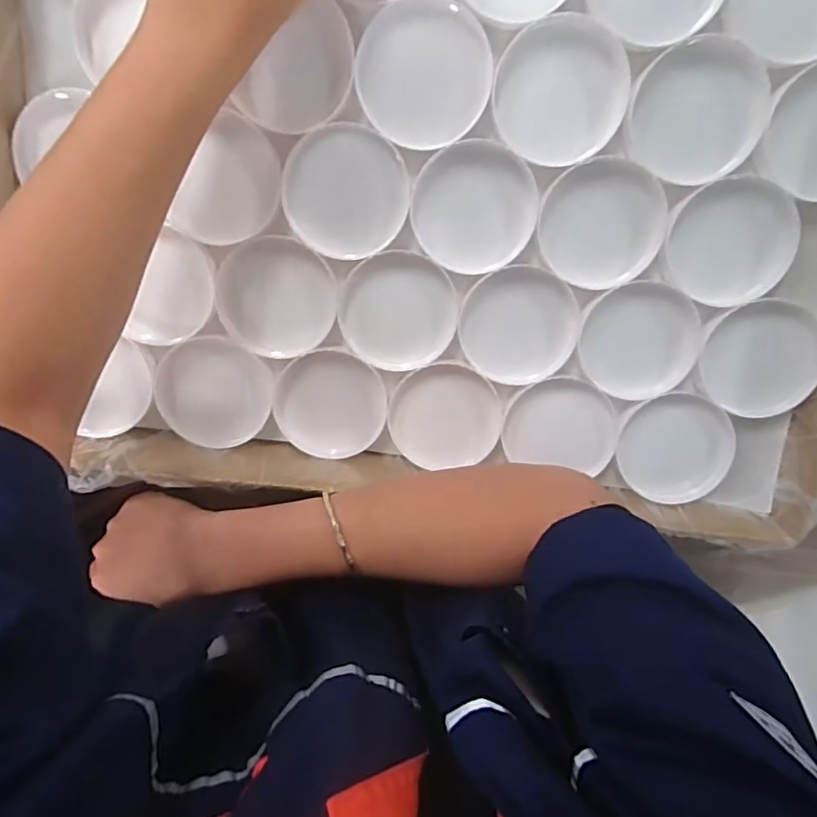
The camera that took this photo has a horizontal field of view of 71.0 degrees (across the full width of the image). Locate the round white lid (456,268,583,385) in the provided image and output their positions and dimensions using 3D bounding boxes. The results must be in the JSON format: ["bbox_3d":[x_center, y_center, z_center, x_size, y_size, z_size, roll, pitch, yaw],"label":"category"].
[{"bbox_3d":[0.073,-0.055,0.383,0.076,0.018,0.074,0,100,0],"label":"round white lid"}]

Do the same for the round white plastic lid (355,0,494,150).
[{"bbox_3d":[0.009,-0.191,0.328,0.074,0.014,0.072,-2,100,0],"label":"round white plastic lid"}]

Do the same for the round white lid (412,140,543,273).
[{"bbox_3d":[0.041,-0.124,0.357,0.074,0.009,0.076,2,115,4],"label":"round white lid"}]

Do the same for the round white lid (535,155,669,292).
[{"bbox_3d":[0.120,-0.114,0.357,0.072,0.013,0.075,0,100,0],"label":"round white lid"}]

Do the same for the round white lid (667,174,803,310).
[{"bbox_3d":[0.200,-0.103,0.358,0.073,0.018,0.074,0,100,0],"label":"round white lid"}]

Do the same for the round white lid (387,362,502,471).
[{"bbox_3d":[0.025,0.006,0.398,0.074,0.018,0.074,0,100,0],"label":"round white lid"}]

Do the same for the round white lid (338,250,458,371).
[{"bbox_3d":[-0.007,-0.064,0.379,0.076,0.013,0.074,0,100,0],"label":"round white lid"}]

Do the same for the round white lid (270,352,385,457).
[{"bbox_3d":[-0.054,-0.002,0.394,0.075,0.017,0.074,0,100,0],"label":"round white lid"}]

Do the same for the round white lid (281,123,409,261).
[{"bbox_3d":[-0.039,-0.132,0.355,0.074,0.011,0.076,-2,119,-3],"label":"round white lid"}]

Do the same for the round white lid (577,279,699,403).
[{"bbox_3d":[0.153,-0.045,0.378,0.071,0.016,0.075,0,100,0],"label":"round white lid"}]

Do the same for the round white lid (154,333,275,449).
[{"bbox_3d":[-0.132,-0.011,0.394,0.074,0.020,0.075,0,100,0],"label":"round white lid"}]

